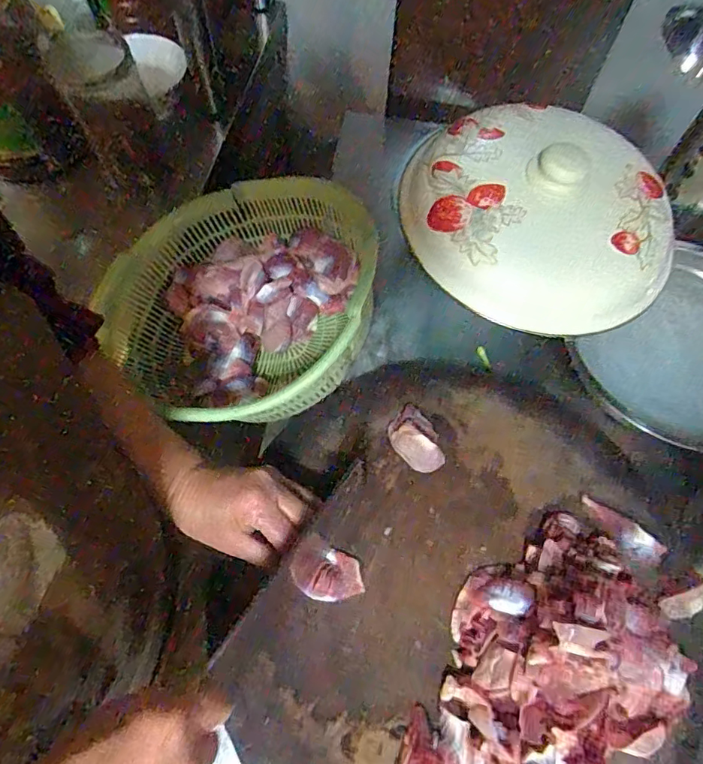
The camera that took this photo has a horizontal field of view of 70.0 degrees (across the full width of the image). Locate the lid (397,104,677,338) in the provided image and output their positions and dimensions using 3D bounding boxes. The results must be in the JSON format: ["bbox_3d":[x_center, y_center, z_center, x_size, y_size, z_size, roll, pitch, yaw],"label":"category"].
[{"bbox_3d":[0.178,-0.166,0.480,0.259,0.064,0.226,39,69,16],"label":"lid"}]

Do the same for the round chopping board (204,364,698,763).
[{"bbox_3d":[0.077,0.161,0.398,0.341,0.031,0.373,20,65,8],"label":"round chopping board"}]

